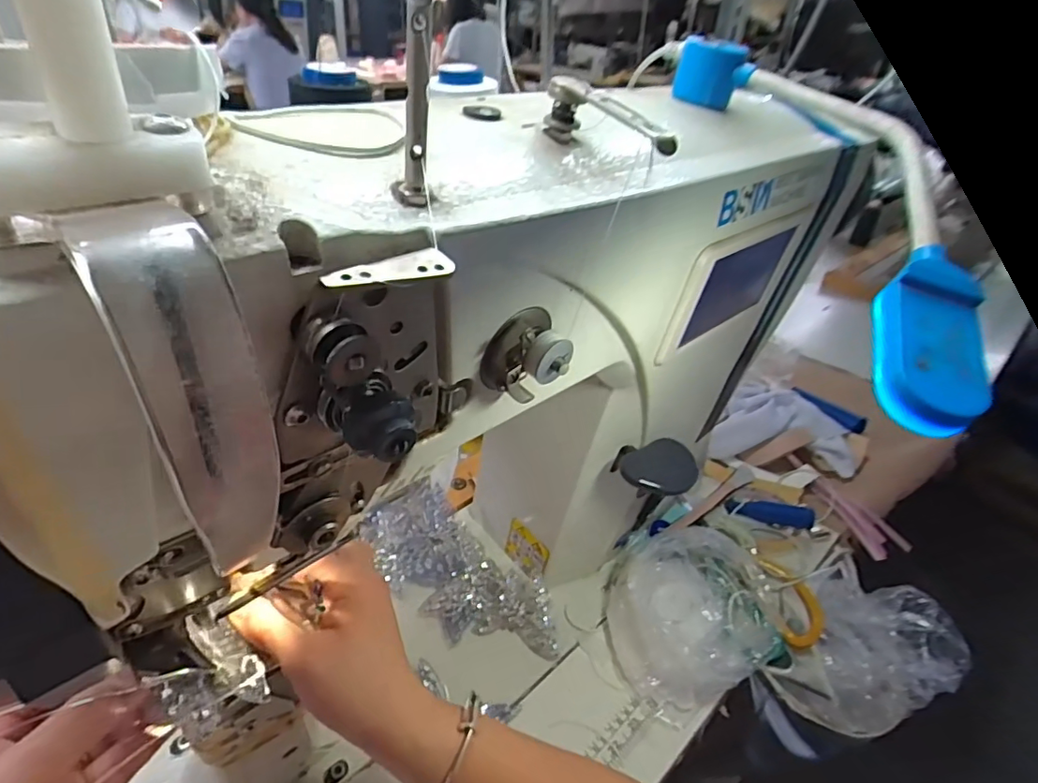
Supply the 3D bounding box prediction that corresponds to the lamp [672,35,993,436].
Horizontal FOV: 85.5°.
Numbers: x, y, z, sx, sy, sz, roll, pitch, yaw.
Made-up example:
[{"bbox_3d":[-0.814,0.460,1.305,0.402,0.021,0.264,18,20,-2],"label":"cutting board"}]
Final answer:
[{"bbox_3d":[0.133,-0.094,0.247,0.074,0.032,0.269,4,49,-4],"label":"lamp"}]

